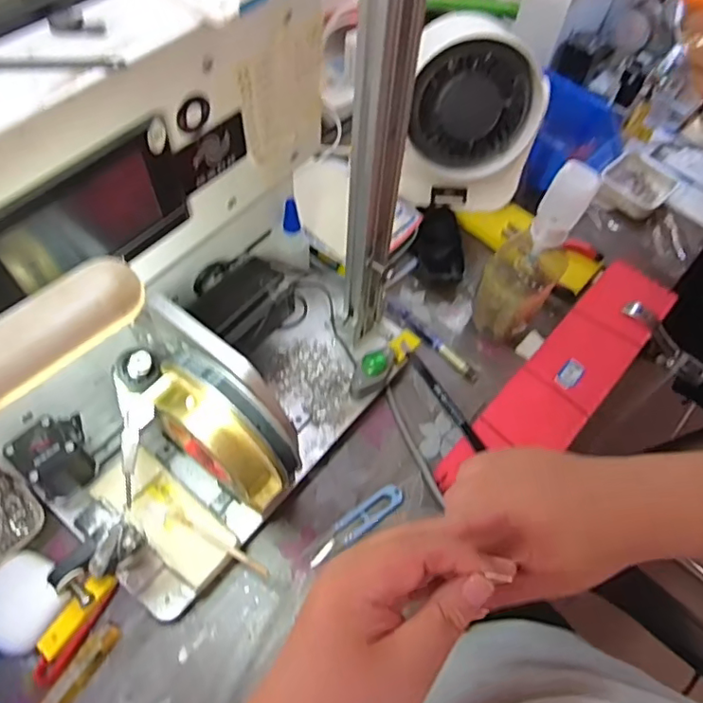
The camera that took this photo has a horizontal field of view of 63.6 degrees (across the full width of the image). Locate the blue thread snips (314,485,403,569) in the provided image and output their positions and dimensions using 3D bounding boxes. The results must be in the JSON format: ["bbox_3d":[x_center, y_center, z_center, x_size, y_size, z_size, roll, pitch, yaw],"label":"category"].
[{"bbox_3d":[0.003,0.156,0.516,0.102,0.008,0.025,-32,66,-20],"label":"blue thread snips"}]

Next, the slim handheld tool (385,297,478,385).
[{"bbox_3d":[0.087,-0.017,0.623,0.017,0.011,0.135,-37,68,-22],"label":"slim handheld tool"}]

